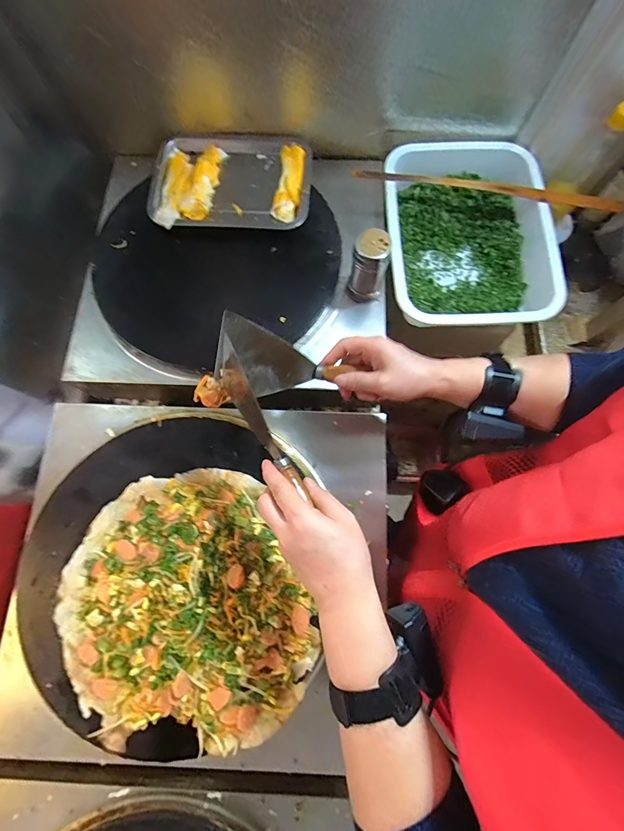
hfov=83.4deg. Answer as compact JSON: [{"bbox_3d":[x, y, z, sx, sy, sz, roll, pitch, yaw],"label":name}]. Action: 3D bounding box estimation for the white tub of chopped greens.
[{"bbox_3d":[0.252,-0.294,0.589,0.255,0.082,0.324,-1,77,-1],"label":"white tub of chopped greens"}]

